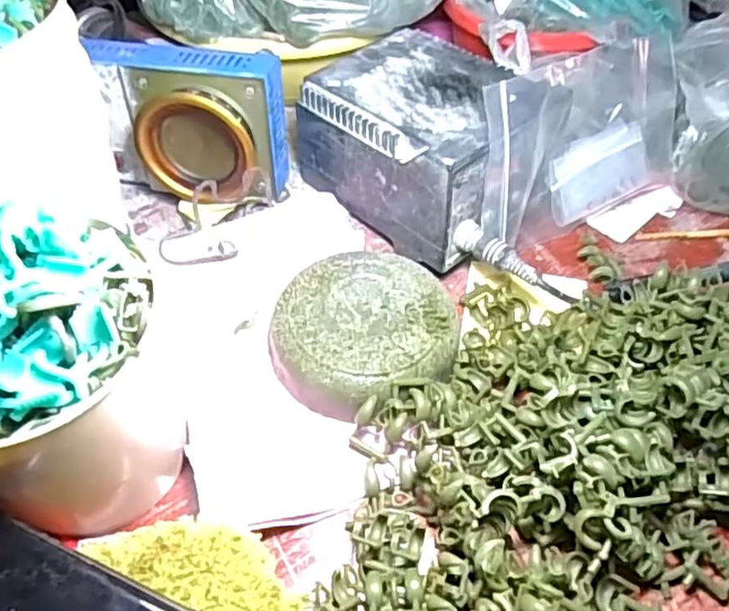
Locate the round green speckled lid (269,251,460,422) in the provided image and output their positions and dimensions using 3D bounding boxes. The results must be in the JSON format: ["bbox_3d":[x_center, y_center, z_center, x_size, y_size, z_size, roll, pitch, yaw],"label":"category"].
[{"bbox_3d":[-0.001,0.015,0.375,0.103,0.031,0.091,-19,54,-16],"label":"round green speckled lid"}]

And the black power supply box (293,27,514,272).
[{"bbox_3d":[0.041,-0.113,0.440,0.115,0.083,0.142,-34,59,-25],"label":"black power supply box"}]

